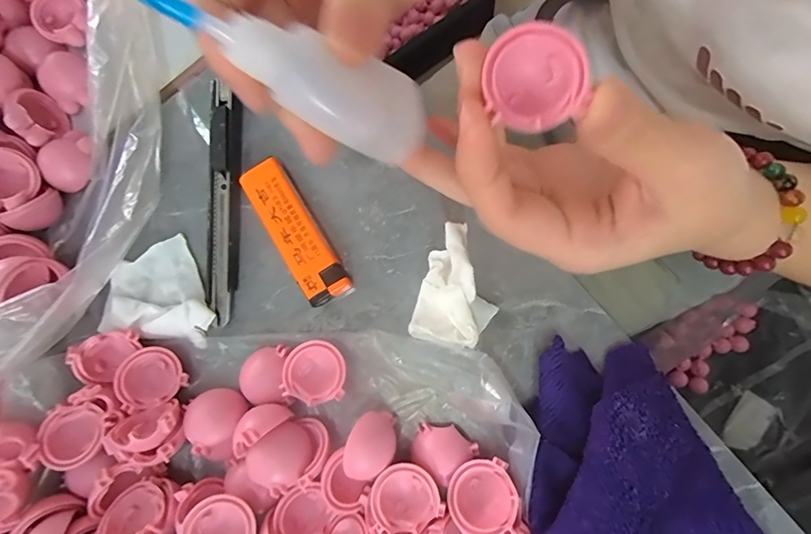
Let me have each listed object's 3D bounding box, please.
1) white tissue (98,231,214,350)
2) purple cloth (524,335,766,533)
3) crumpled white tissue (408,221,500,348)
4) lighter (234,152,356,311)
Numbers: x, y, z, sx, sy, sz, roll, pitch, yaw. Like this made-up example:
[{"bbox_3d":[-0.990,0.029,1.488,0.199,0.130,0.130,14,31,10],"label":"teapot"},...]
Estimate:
[{"bbox_3d":[-0.132,0.019,0.222,0.053,0.013,0.057,-29,80,0],"label":"white tissue"},{"bbox_3d":[0.094,0.103,0.176,0.079,0.030,0.138,-21,80,1],"label":"purple cloth"},{"bbox_3d":[0.027,0.010,0.205,0.037,0.021,0.053,15,83,7],"label":"crumpled white tissue"},{"bbox_3d":[-0.057,-0.018,0.219,0.023,0.010,0.081,-32,80,-1],"label":"lighter"}]

